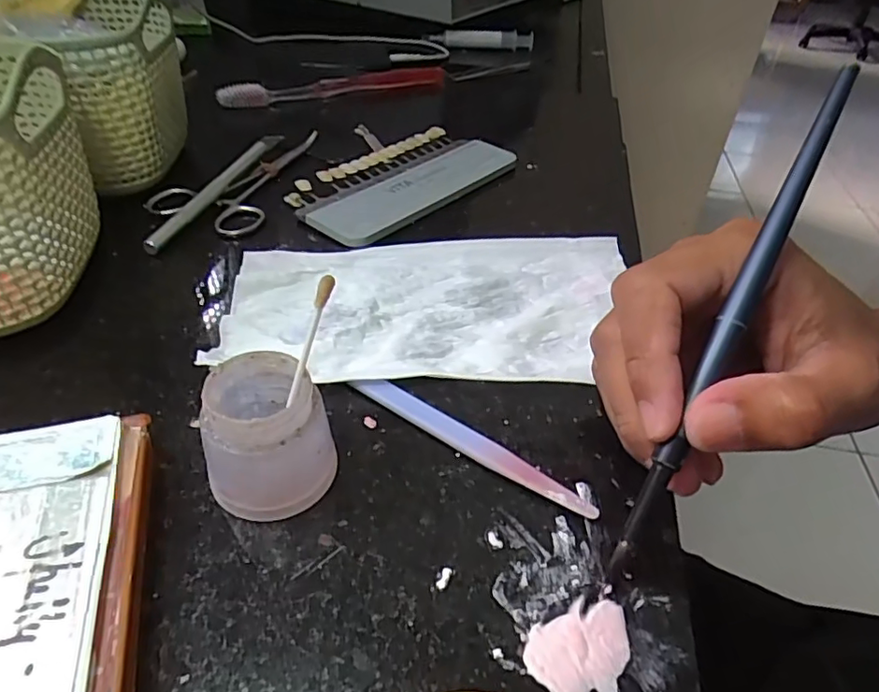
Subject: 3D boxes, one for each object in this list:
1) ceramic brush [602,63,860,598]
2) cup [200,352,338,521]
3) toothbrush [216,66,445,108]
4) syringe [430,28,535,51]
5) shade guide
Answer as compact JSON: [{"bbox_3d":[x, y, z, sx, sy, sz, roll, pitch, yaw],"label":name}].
[{"bbox_3d":[0.085,-0.005,0.170,0.007,0.010,0.167,25,88,24],"label":"ceramic brush"},{"bbox_3d":[-0.052,0.028,0.178,0.036,0.040,0.034,2,41,-2],"label":"cup"},{"bbox_3d":[-0.079,-0.212,0.472,0.192,0.017,0.020,-18,45,-23],"label":"toothbrush"},{"bbox_3d":[0.049,-0.352,0.664,0.116,0.019,0.020,4,41,1],"label":"syringe"},{"bbox_3d":[-0.026,-0.106,0.352,0.085,0.008,0.144,31,47,28],"label":"shade guide"}]

